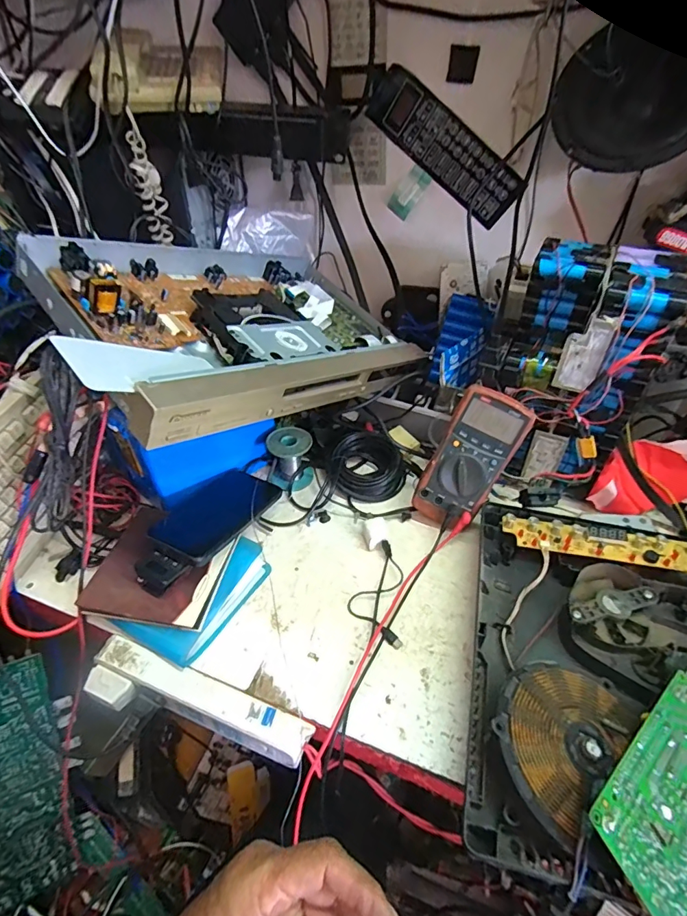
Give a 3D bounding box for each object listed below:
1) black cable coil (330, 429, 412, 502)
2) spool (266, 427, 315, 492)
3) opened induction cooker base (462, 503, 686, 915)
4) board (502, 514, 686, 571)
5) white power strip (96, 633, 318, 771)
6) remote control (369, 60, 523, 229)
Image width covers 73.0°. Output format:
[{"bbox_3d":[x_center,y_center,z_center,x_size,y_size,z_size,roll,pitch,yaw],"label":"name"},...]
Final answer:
[{"bbox_3d":[0.040,0.010,0.637,0.089,0.049,0.092,-1,41,0],"label":"black cable coil"},{"bbox_3d":[-0.071,0.003,0.638,0.058,0.072,0.053,-1,41,0],"label":"spool"},{"bbox_3d":[0.269,0.194,0.410,0.296,0.075,0.334,10,43,13],"label":"opened induction cooker base"},{"bbox_3d":[0.286,0.096,0.520,0.203,0.018,0.037,8,42,10],"label":"board"},{"bbox_3d":[-0.138,0.232,0.449,0.220,0.037,0.034,15,44,18],"label":"white power strip"},{"bbox_3d":[0.139,-0.417,0.629,0.228,0.071,0.011,38,45,-9],"label":"remote control"}]

